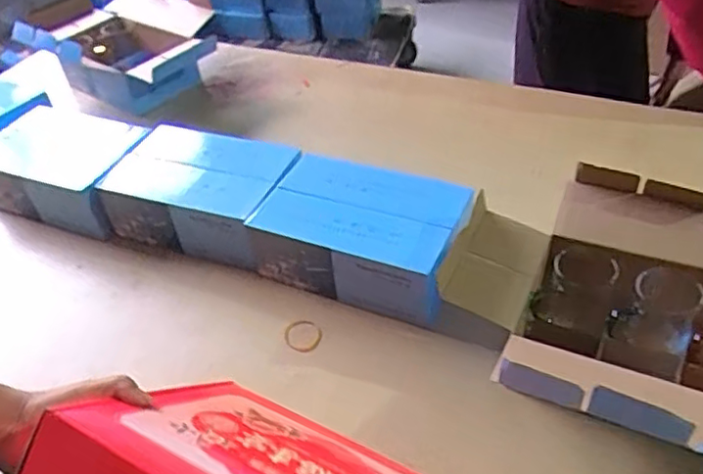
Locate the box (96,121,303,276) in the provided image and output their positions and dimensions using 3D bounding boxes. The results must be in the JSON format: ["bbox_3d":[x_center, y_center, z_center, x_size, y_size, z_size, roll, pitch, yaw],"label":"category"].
[{"bbox_3d":[-0.253,-0.069,1.073,0.320,0.126,0.211,14,47,21],"label":"box"}]

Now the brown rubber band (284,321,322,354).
[{"bbox_3d":[-0.071,0.144,0.907,0.053,0.005,0.059,-14,44,-7],"label":"brown rubber band"}]

